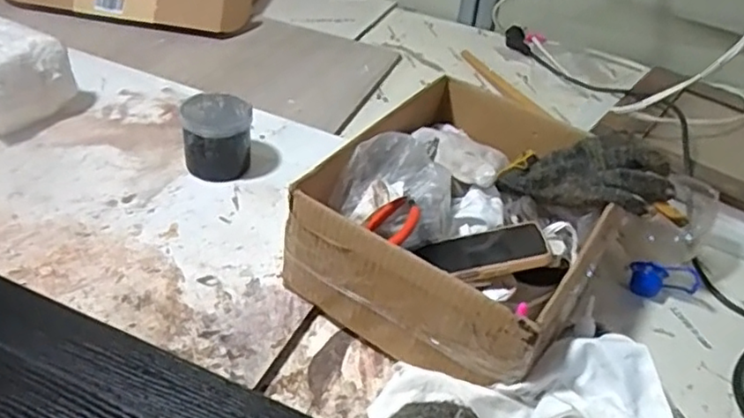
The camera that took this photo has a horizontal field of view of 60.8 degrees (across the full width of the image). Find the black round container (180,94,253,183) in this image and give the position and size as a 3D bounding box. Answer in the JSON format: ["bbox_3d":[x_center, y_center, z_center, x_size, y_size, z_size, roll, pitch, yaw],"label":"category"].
[{"bbox_3d":[-0.183,-0.082,0.754,0.076,0.078,0.079,-1,39,-11],"label":"black round container"}]

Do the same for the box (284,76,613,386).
[{"bbox_3d":[0.105,0.007,0.664,0.244,0.129,0.330,25,41,21],"label":"box"}]

